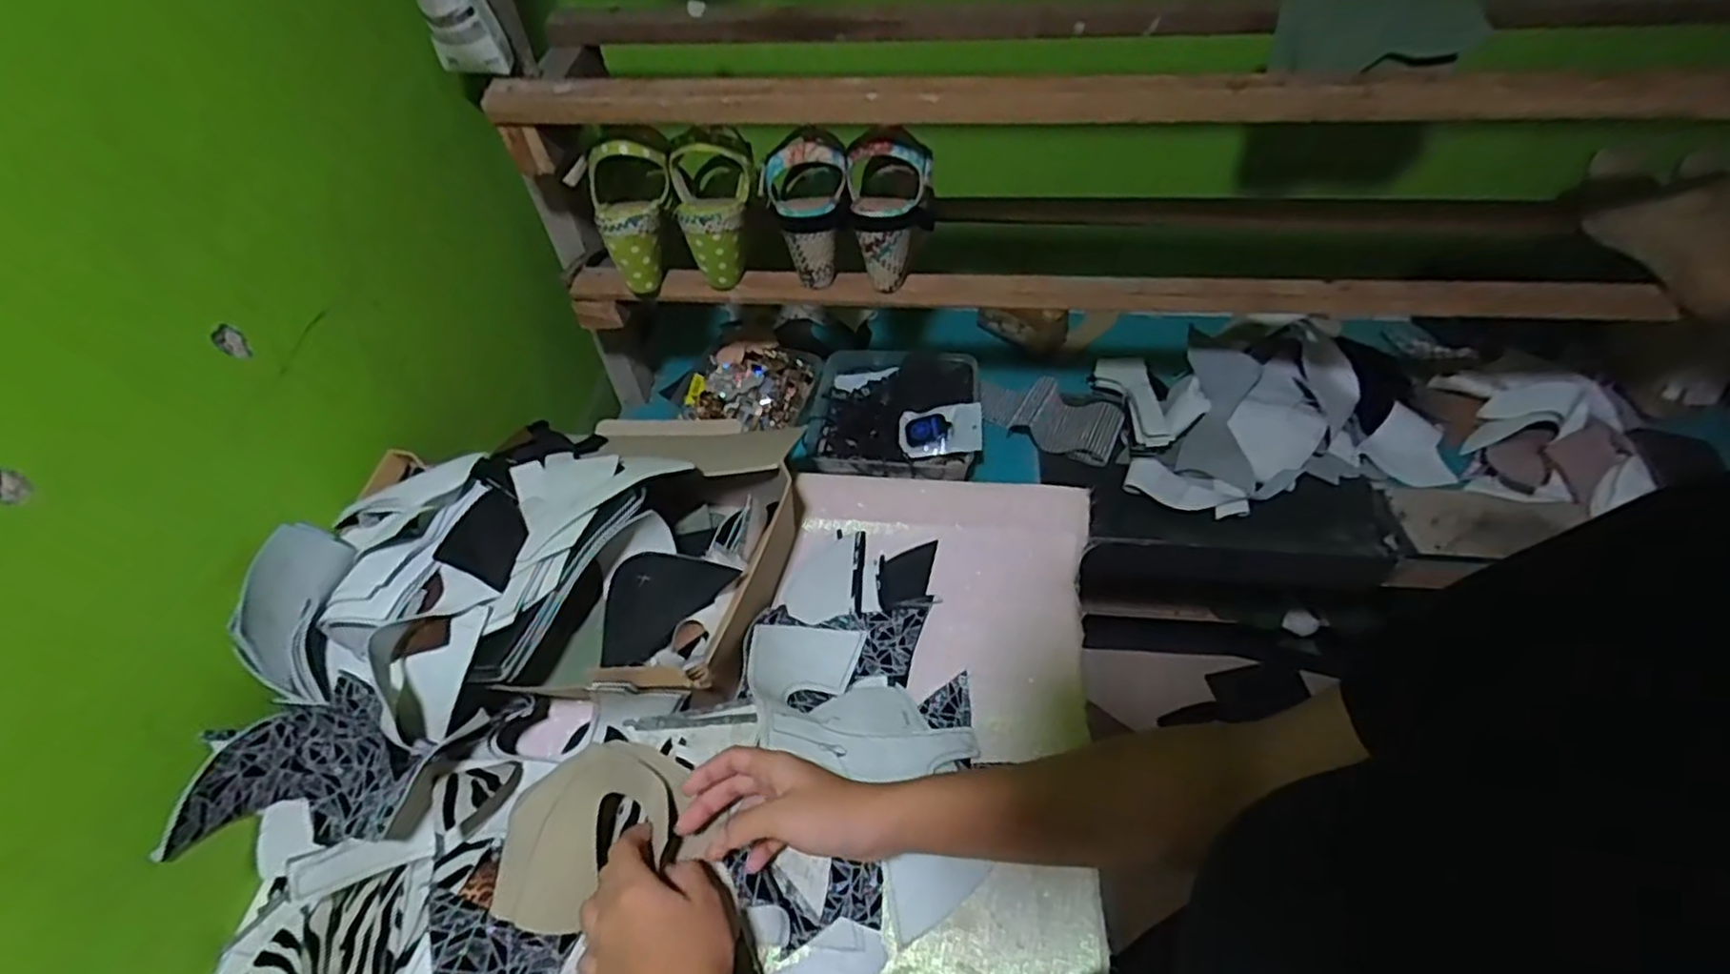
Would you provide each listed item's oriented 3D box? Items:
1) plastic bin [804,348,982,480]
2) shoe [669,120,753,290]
[{"bbox_3d":[0.037,-0.093,0.920,0.204,0.060,0.205,3,51,5],"label":"plastic bin"},{"bbox_3d":[-0.152,-0.271,0.725,0.074,0.147,0.062,5,20,5],"label":"shoe"}]

